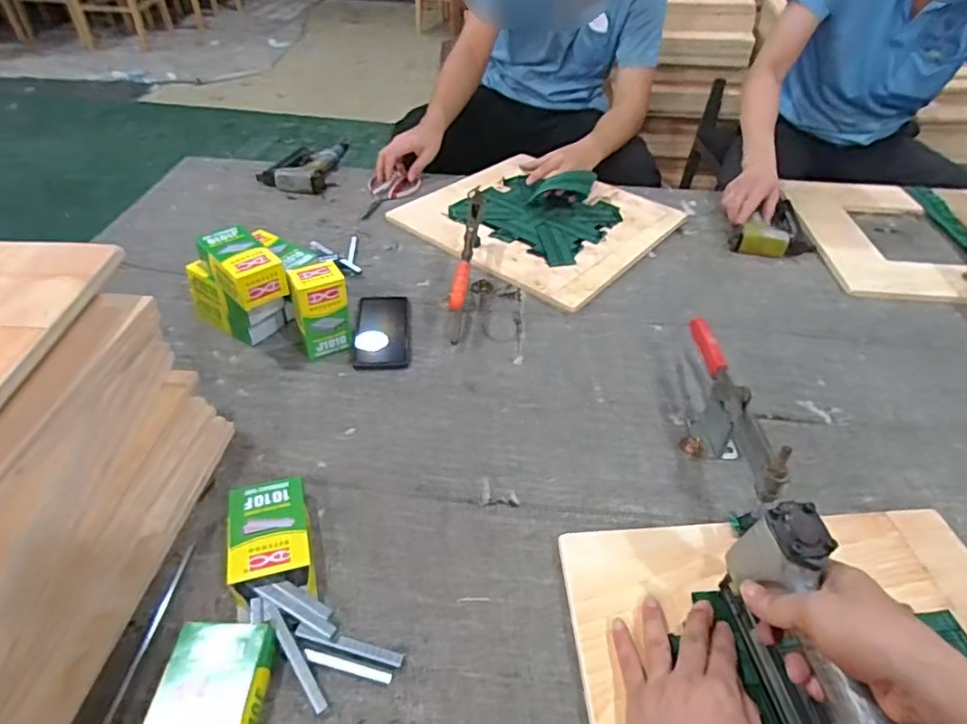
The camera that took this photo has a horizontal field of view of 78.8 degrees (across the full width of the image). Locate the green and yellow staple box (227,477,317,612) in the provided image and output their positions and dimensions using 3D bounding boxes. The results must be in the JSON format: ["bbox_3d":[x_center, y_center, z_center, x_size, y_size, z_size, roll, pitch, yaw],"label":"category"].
[{"bbox_3d":[-0.212,0.179,0.591,0.079,0.041,0.127,-12,44,-15],"label":"green and yellow staple box"}]

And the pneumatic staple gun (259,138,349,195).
[{"bbox_3d":[-0.382,-0.424,1.249,0.164,0.041,0.237,0,42,-2],"label":"pneumatic staple gun"}]

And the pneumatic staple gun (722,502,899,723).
[{"bbox_3d":[0.259,0.248,0.443,0.043,0.115,0.252,-8,58,-9],"label":"pneumatic staple gun"}]

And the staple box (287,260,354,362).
[{"bbox_3d":[-0.222,-0.072,0.807,0.069,0.120,0.064,-14,46,-16],"label":"staple box"}]

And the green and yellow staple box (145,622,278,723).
[{"bbox_3d":[-0.222,0.279,0.481,0.079,0.033,0.131,1,42,-1],"label":"green and yellow staple box"}]

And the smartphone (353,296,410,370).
[{"bbox_3d":[-0.151,-0.047,0.878,0.078,0.009,0.162,-4,44,-5],"label":"smartphone"}]

